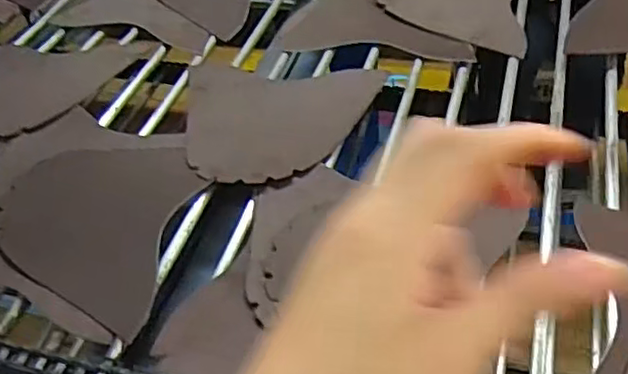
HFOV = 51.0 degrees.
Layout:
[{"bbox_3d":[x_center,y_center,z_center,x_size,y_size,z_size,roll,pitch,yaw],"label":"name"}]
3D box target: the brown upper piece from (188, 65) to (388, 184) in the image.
[{"bbox_3d":[-0.045,-0.073,0.772,0.227,0.028,0.215,2,46,8],"label":"brown upper piece"}]

